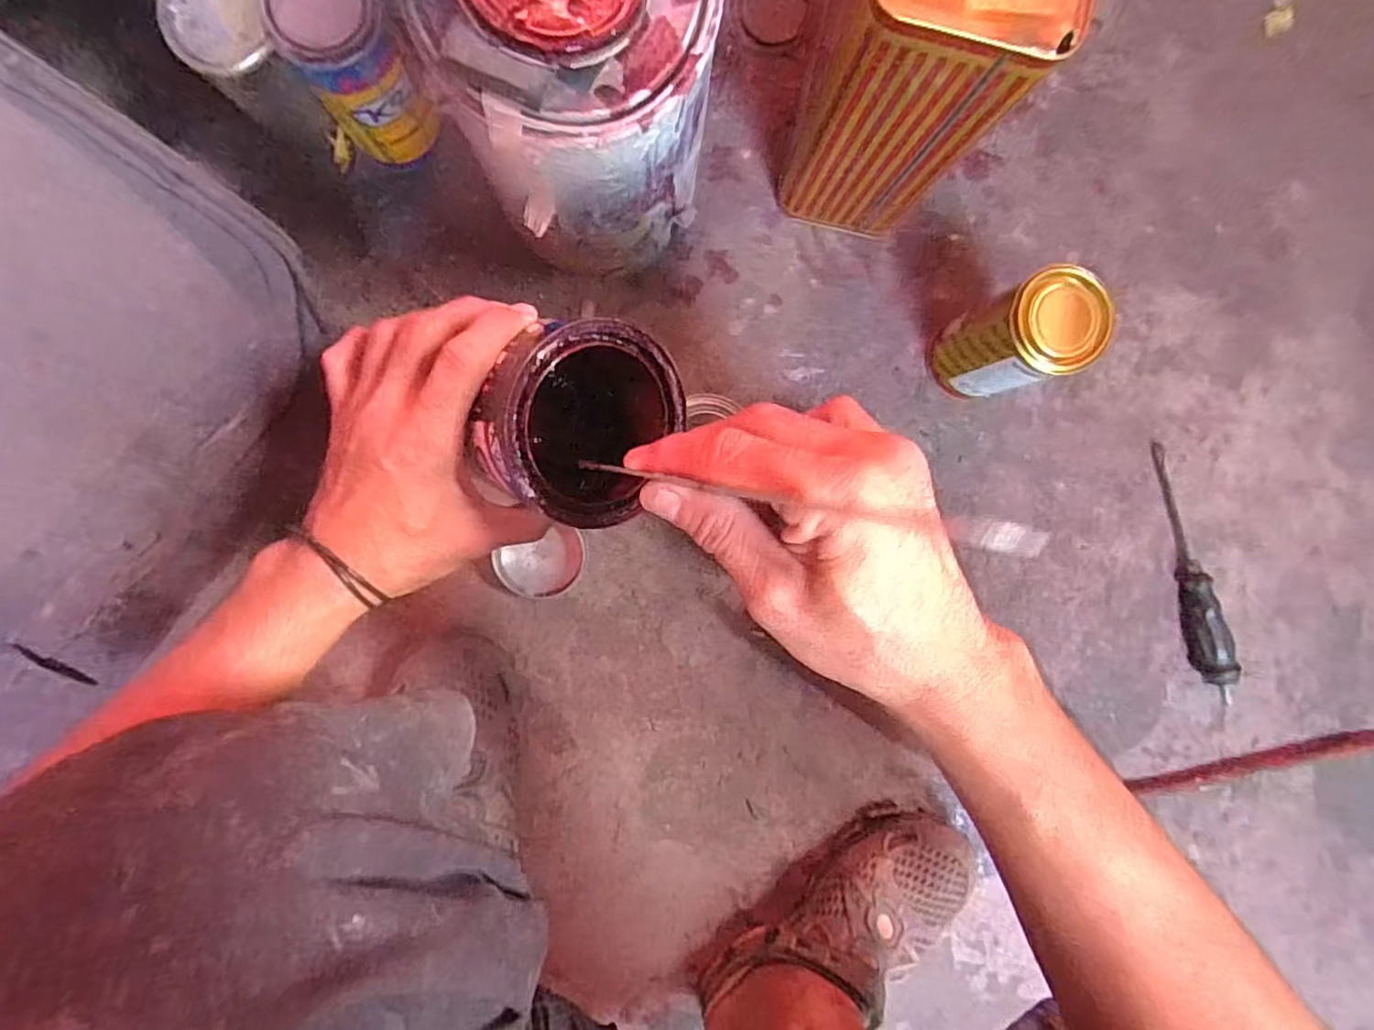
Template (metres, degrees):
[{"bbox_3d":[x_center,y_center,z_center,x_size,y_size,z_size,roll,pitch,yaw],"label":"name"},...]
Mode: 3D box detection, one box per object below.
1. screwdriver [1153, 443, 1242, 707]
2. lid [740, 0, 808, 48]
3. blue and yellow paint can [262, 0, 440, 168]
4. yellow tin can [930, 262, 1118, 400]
[{"bbox_3d":[0.443,0.056,0.553,0.029,0.030,0.233,-16,94,-1],"label":"screwdriver"},{"bbox_3d":[0.070,-0.407,0.509,0.052,0.009,0.051,7,93,-3],"label":"lid"},{"bbox_3d":[-0.221,-0.303,0.439,0.064,0.142,0.064,0,92,-3],"label":"blue and yellow paint can"},{"bbox_3d":[0.244,-0.132,0.478,0.065,0.132,0.067,0,93,-2],"label":"yellow tin can"}]

